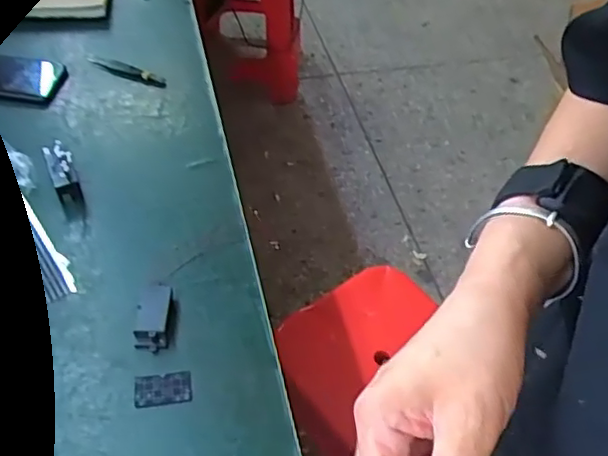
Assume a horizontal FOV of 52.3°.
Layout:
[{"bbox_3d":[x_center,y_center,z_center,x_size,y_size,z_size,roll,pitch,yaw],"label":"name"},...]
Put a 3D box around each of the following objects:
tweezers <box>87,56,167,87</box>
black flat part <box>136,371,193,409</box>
[{"bbox_3d":[-0.245,-0.214,0.852,0.123,0.007,0.026,18,53,13],"label":"tweezers"},{"bbox_3d":[-0.127,0.145,0.558,0.050,0.004,0.029,-5,51,-6],"label":"black flat part"}]

